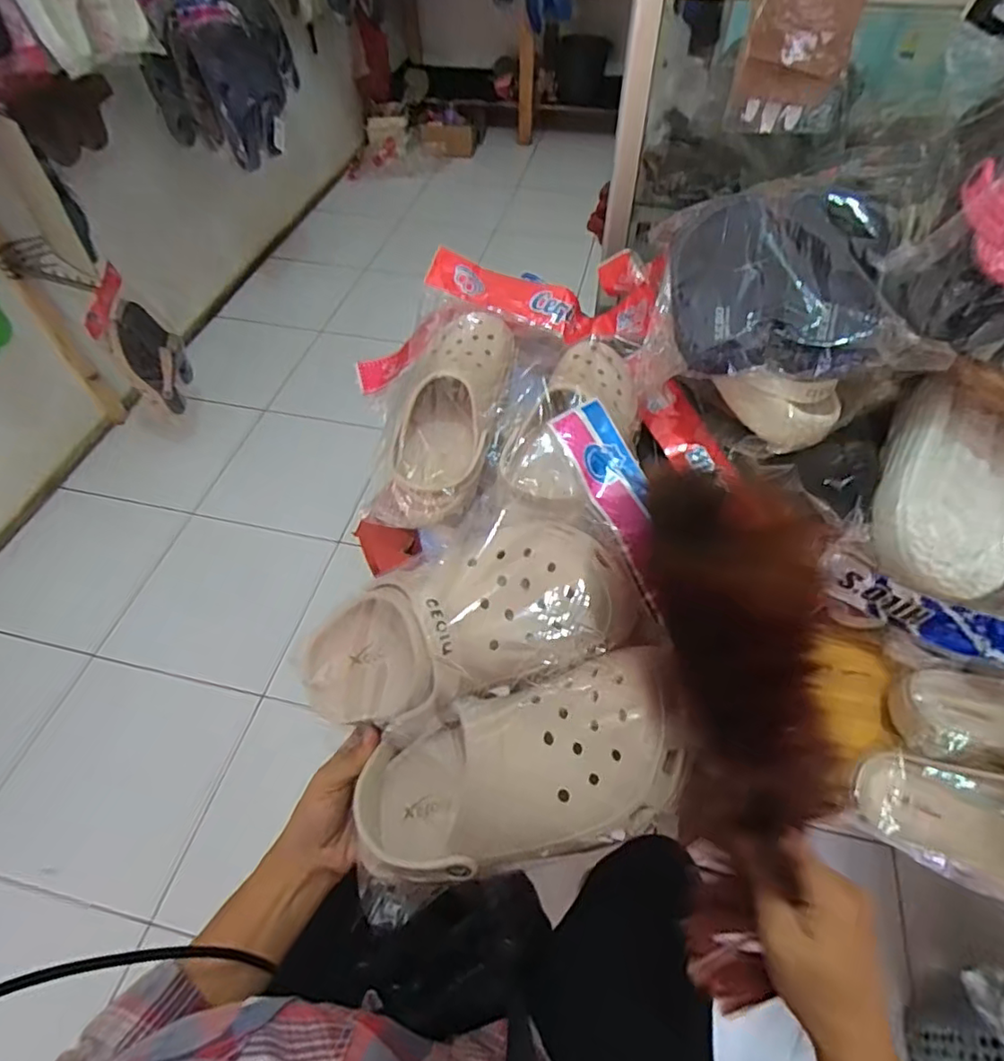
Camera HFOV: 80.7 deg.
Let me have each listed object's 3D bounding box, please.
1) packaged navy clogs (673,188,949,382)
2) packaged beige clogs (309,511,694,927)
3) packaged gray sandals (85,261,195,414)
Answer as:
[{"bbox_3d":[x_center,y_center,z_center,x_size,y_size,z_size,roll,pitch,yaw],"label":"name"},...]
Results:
[{"bbox_3d":[0.249,-0.209,0.524,0.209,0.100,0.157,5,83,18],"label":"packaged navy clogs"},{"bbox_3d":[-0.017,0.110,0.378,0.239,0.100,0.209,-29,72,9],"label":"packaged beige clogs"},{"bbox_3d":[-0.858,-0.441,1.453,0.090,0.300,0.184,-6,53,-3],"label":"packaged gray sandals"}]

